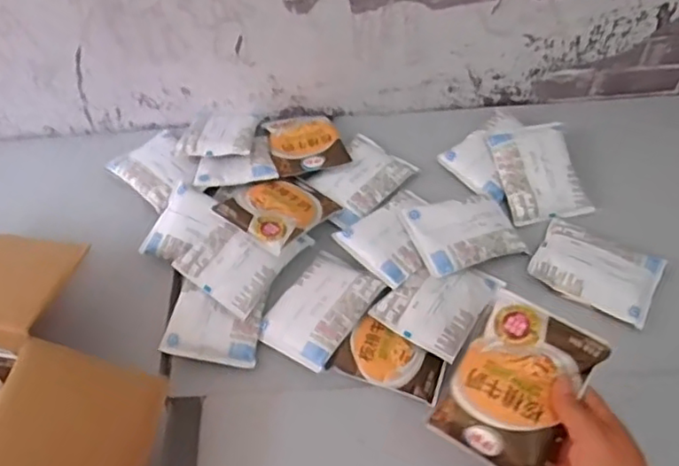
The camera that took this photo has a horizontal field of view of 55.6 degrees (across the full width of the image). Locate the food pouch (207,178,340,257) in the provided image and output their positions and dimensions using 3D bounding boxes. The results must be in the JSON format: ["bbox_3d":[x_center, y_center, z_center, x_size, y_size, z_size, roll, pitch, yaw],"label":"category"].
[{"bbox_3d":[-0.069,-0.031,0.758,0.091,0.025,0.124,35,49,18],"label":"food pouch"}]

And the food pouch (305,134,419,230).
[{"bbox_3d":[0.022,-0.065,0.814,0.094,0.020,0.129,34,63,25],"label":"food pouch"}]

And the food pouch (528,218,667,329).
[{"bbox_3d":[0.288,0.038,0.721,0.129,0.015,0.091,26,60,21],"label":"food pouch"}]

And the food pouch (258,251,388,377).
[{"bbox_3d":[-0.021,0.080,0.701,0.093,0.020,0.125,30,61,23],"label":"food pouch"}]

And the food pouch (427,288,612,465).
[{"bbox_3d":[0.139,0.119,0.511,0.093,0.016,0.131,28,77,30],"label":"food pouch"}]

